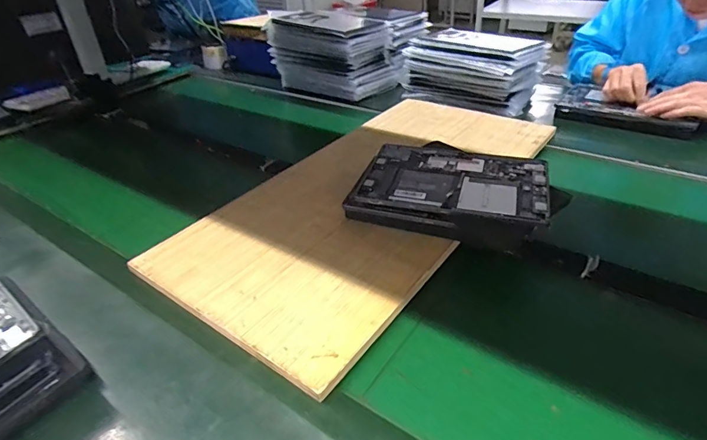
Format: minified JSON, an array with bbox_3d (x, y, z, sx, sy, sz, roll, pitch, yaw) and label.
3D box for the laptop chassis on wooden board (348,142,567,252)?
[{"bbox_3d":[0.147,-0.040,0.644,0.274,0.050,0.173,9,38,16],"label":"laptop chassis on wooden board"}]

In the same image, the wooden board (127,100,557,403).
[{"bbox_3d":[0.038,-0.052,0.715,0.347,0.015,0.679,23,43,31],"label":"wooden board"}]

